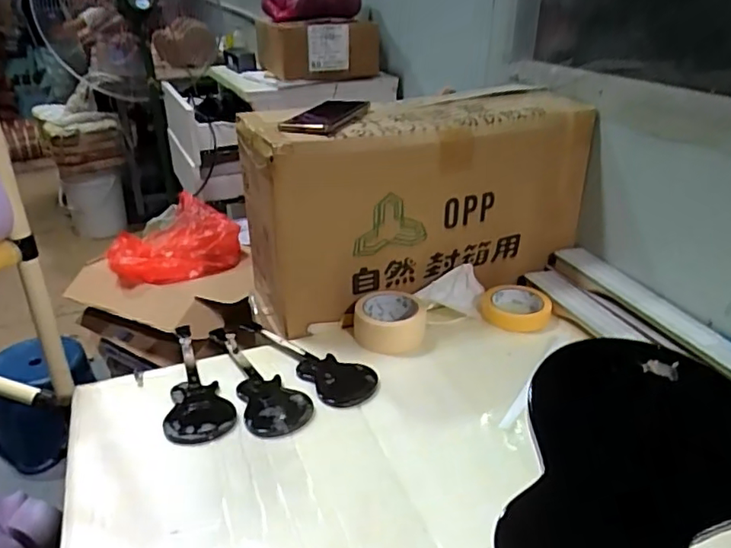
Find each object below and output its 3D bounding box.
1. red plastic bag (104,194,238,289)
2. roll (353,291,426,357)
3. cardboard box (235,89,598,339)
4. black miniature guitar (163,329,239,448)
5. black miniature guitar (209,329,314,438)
[{"bbox_3d":[-0.401,-0.072,1.238,0.255,0.095,0.244,-5,28,-8],"label":"red plastic bag"},{"bbox_3d":[0.035,0.069,0.849,0.105,0.048,0.102,2,28,5],"label":"roll"},{"bbox_3d":[0.081,-0.115,0.927,0.516,0.280,0.201,-9,29,-16],"label":"cardboard box"},{"bbox_3d":[-0.220,0.137,0.758,0.078,0.023,0.230,-9,29,-16],"label":"black miniature guitar"},{"bbox_3d":[-0.141,0.133,0.759,0.077,0.017,0.236,-14,31,-25],"label":"black miniature guitar"}]

